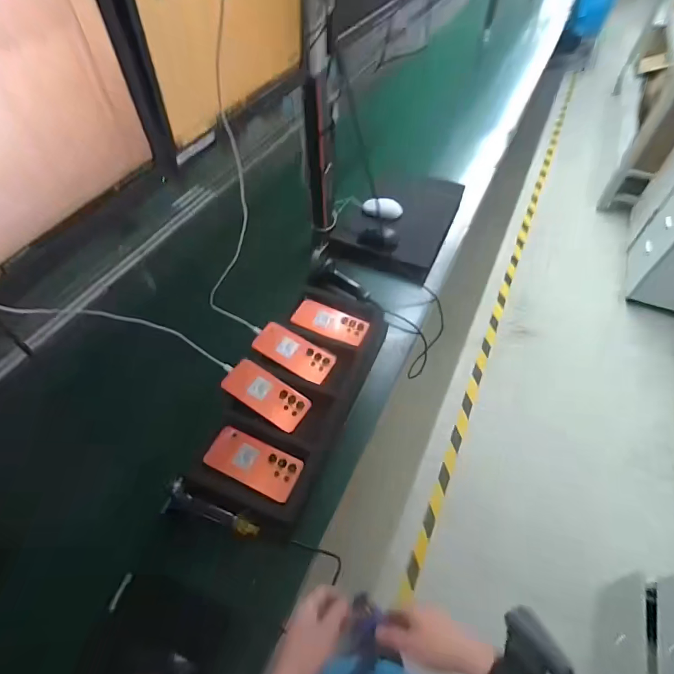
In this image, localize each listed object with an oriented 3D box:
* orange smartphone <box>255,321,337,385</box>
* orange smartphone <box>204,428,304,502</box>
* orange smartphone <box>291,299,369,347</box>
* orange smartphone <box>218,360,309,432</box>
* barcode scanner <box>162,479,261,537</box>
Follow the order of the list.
[{"bbox_3d":[-0.090,0.030,0.802,0.166,0.012,0.081,29,58,6],"label":"orange smartphone"},{"bbox_3d":[-0.147,0.222,0.676,0.163,0.007,0.077,23,66,9],"label":"orange smartphone"},{"bbox_3d":[-0.014,-0.035,0.865,0.165,0.015,0.076,18,55,13],"label":"orange smartphone"},{"bbox_3d":[-0.136,0.110,0.740,0.167,0.007,0.080,32,59,6],"label":"orange smartphone"},{"bbox_3d":[-0.202,0.287,0.627,0.158,0.027,0.049,25,56,-3],"label":"barcode scanner"}]

